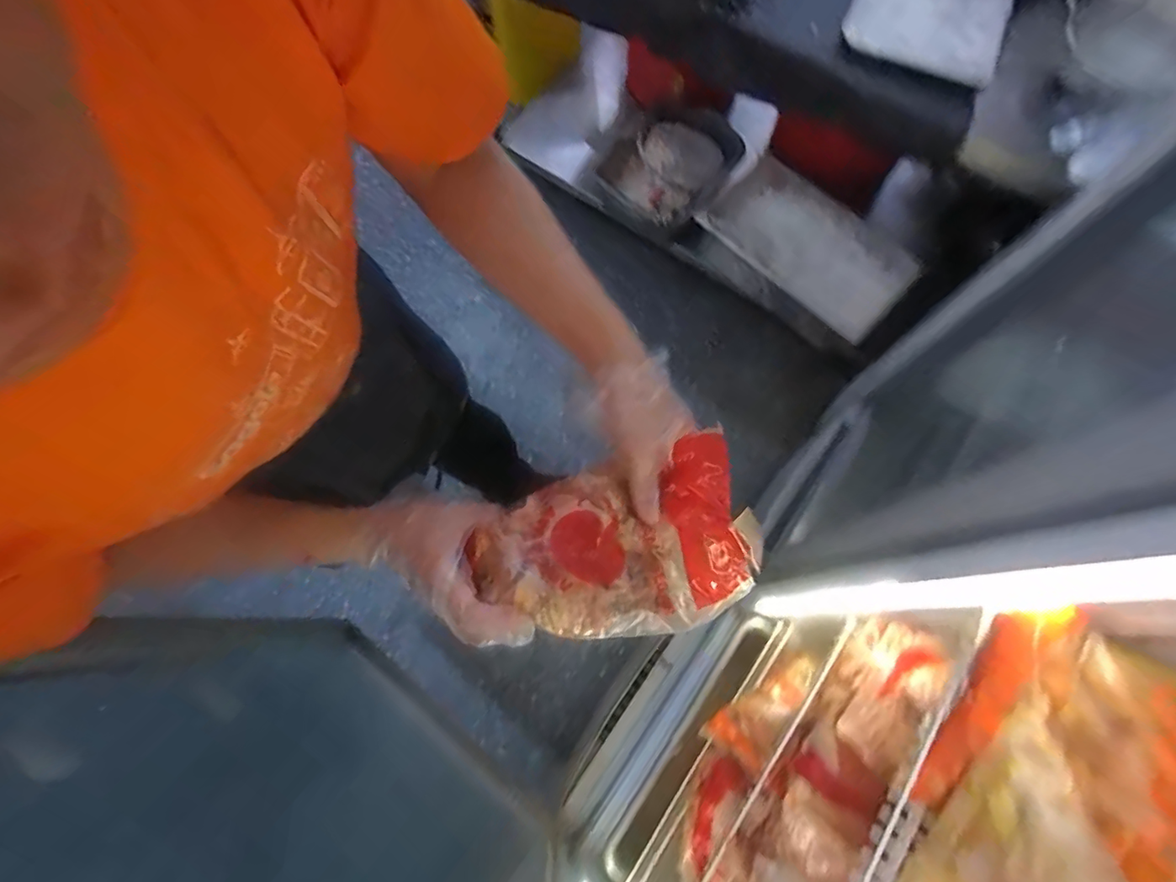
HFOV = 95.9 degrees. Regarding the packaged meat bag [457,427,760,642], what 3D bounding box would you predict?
[{"bbox_3d":[0.027,0.089,0.432,0.237,0.059,0.136,-16,73,-8],"label":"packaged meat bag"}]

